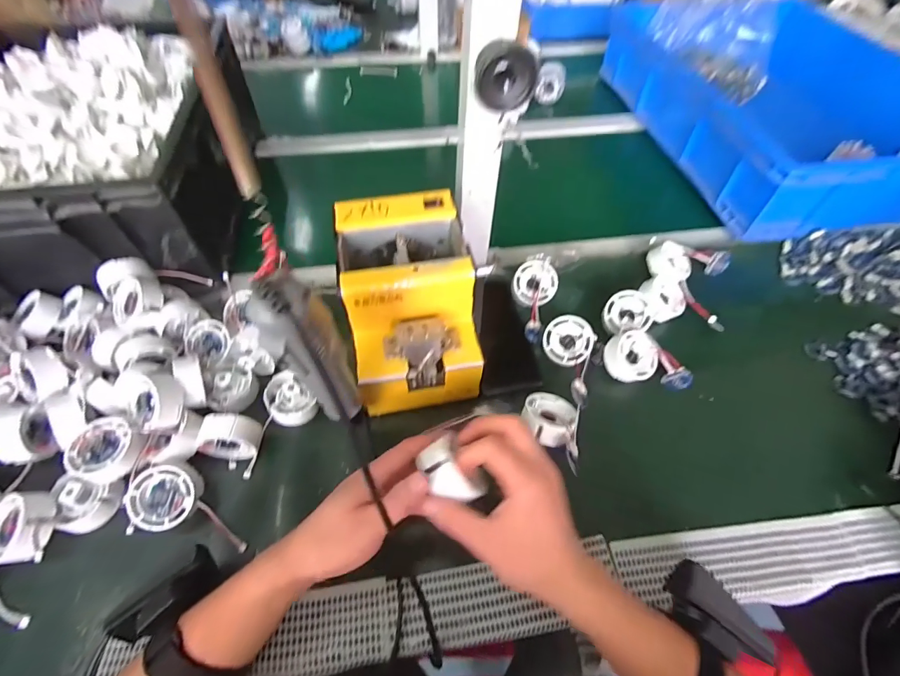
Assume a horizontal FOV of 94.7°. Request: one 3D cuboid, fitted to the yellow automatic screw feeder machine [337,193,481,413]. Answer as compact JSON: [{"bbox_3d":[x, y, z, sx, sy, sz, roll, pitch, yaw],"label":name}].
[{"bbox_3d":[-0.041,-0.038,0.437,0.123,0.131,0.177,-7,56,-5],"label":"yellow automatic screw feeder machine"}]

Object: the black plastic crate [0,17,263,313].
[{"bbox_3d":[-0.494,-0.254,0.577,0.347,0.181,0.438,-6,56,-5],"label":"black plastic crate"}]

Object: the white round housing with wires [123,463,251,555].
[{"bbox_3d":[-0.235,0.156,0.380,0.109,0.044,0.062,14,57,9],"label":"white round housing with wires"}]

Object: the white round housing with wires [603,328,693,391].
[{"bbox_3d":[0.225,0.024,0.474,0.097,0.041,0.059,7,56,4],"label":"white round housing with wires"}]

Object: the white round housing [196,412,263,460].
[{"bbox_3d":[-0.219,0.097,0.413,0.047,0.046,0.031,-1,56,-2],"label":"white round housing"}]

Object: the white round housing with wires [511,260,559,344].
[{"bbox_3d":[0.105,-0.046,0.523,0.054,0.022,0.105,8,76,4],"label":"white round housing with wires"}]

